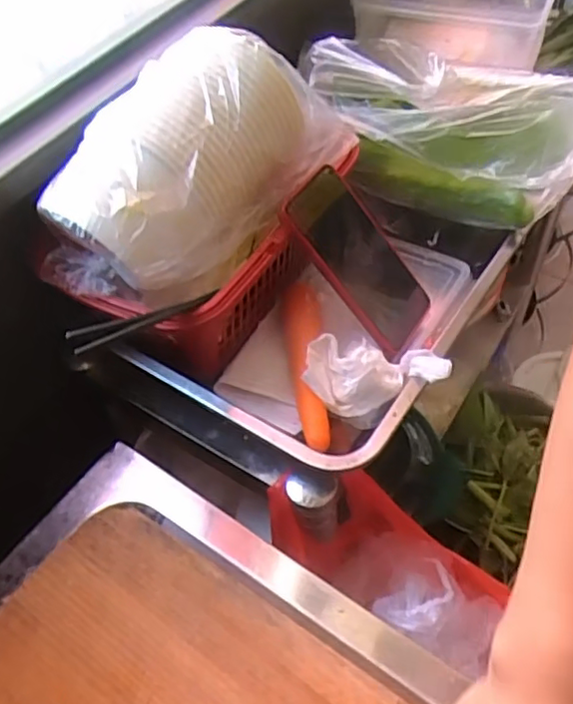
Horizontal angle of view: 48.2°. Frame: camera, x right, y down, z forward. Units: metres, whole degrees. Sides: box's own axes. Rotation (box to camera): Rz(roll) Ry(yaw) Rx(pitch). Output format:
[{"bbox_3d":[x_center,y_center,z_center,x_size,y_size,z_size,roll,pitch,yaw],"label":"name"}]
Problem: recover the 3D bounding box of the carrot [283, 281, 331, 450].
[{"bbox_3d":[0.016,0.010,0.534,0.030,0.032,0.163,-3,51,0],"label":"carrot"}]

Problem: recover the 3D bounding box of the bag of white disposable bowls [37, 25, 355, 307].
[{"bbox_3d":[-0.080,-0.147,0.535,0.135,0.160,0.263,15,64,39],"label":"bag of white disposable bowls"}]

